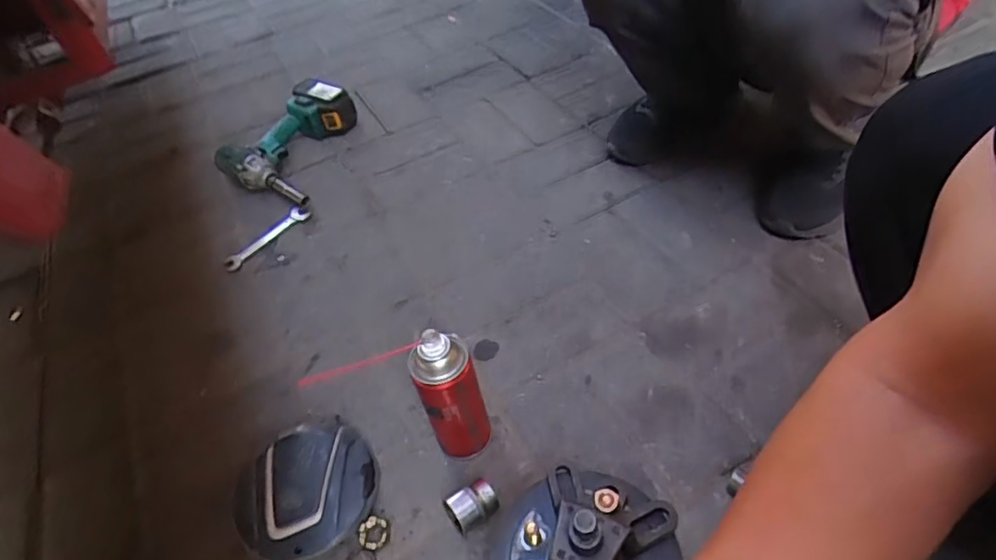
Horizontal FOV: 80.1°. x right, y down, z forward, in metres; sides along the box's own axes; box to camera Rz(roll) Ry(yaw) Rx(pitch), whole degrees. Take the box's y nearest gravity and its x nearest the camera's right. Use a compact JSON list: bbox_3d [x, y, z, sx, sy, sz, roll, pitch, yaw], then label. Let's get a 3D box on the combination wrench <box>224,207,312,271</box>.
[{"bbox_3d":[-0.359,-0.067,0.916,0.033,0.013,0.150,33,60,30],"label":"combination wrench"}]

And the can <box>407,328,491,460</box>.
[{"bbox_3d":[-0.045,0.120,0.587,0.056,0.167,0.053,-3,48,4],"label":"can"}]

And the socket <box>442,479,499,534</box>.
[{"bbox_3d":[-0.025,0.225,0.588,0.050,0.037,0.032,-23,50,-13],"label":"socket"}]

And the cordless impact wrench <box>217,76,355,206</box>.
[{"bbox_3d":[-0.361,-0.252,1.022,0.183,0.088,0.240,12,51,16],"label":"cordless impact wrench"}]

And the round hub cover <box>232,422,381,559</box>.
[{"bbox_3d":[-0.204,0.213,0.618,0.146,0.040,0.140,-3,48,4],"label":"round hub cover"}]

